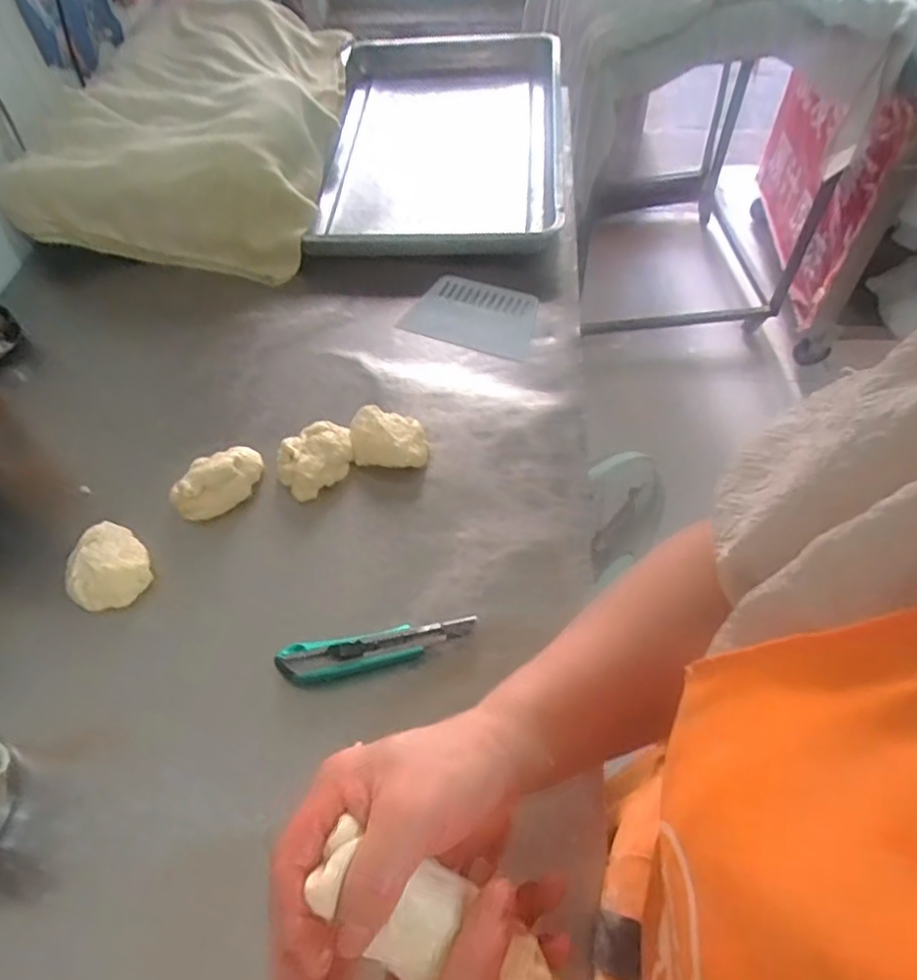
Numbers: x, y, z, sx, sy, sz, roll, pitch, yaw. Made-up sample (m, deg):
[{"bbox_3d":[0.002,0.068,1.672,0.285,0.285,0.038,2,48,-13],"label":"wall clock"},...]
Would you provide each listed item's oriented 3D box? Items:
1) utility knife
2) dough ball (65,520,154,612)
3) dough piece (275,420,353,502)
[{"bbox_3d":[-0.071,0.143,0.583,0.171,0.024,0.035,-11,56,-5],"label":"utility knife"},{"bbox_3d":[-0.340,0.075,0.628,0.072,0.037,0.077,-1,55,2],"label":"dough ball"},{"bbox_3d":[-0.149,-0.034,0.687,0.084,0.038,0.057,-38,62,-21],"label":"dough piece"}]

